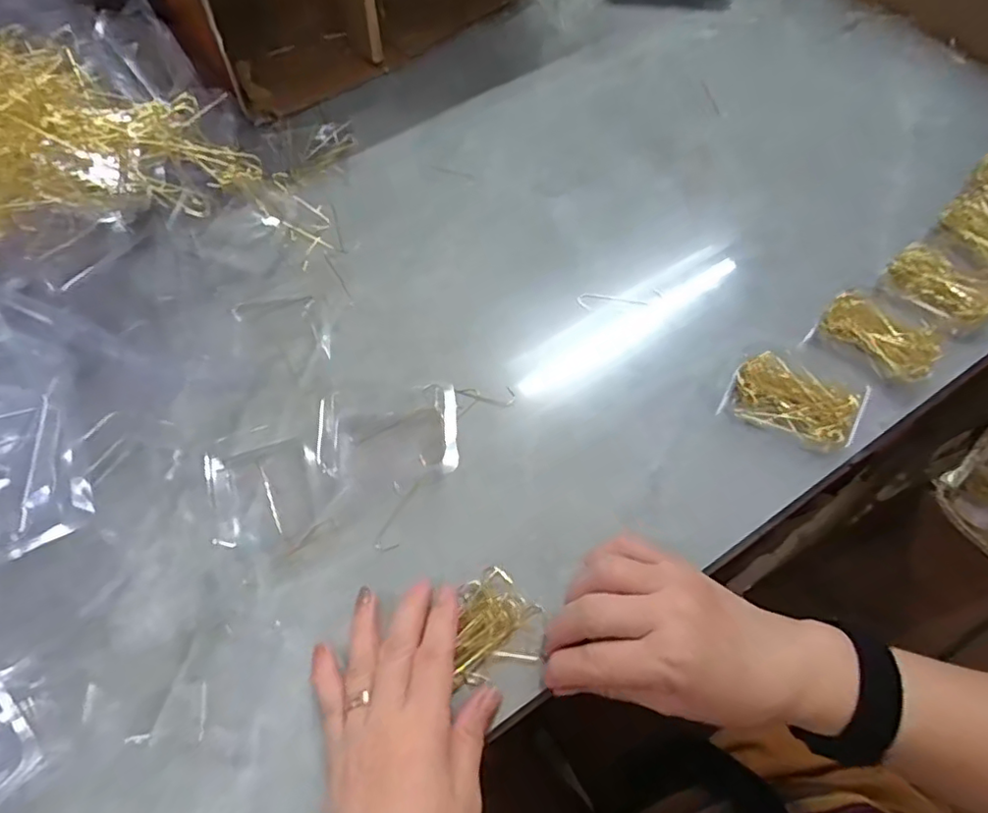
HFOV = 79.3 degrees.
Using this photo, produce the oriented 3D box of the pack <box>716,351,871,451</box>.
[{"bbox_3d":[0.193,-0.003,0.388,0.076,0.024,0.045,28,66,17],"label":"pack"}]

